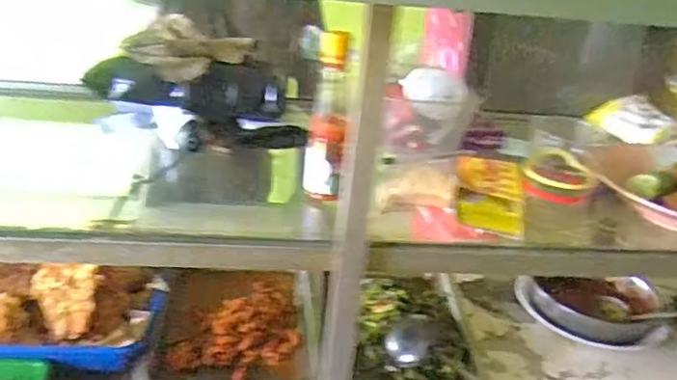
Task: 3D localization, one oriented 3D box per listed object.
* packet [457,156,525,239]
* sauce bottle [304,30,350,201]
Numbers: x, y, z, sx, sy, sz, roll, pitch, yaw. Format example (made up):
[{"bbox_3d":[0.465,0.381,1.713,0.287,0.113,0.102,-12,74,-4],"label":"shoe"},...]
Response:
[{"bbox_3d":[0.143,0.004,0.580,0.059,0.037,0.076,9,22,-1],"label":"packet"},{"bbox_3d":[-0.009,-0.068,0.578,0.037,0.151,0.043,7,22,-5],"label":"sauce bottle"}]

